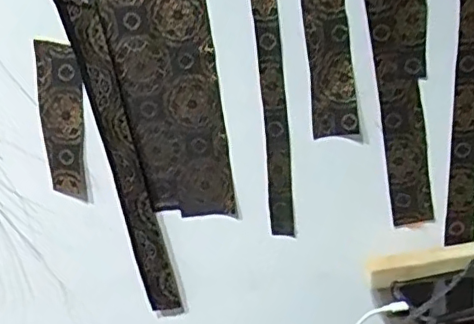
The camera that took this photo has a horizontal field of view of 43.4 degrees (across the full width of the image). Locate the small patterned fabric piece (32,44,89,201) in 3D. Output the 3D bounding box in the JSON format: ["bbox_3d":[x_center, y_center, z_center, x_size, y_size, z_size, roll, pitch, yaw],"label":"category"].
[{"bbox_3d":[-0.190,-0.042,0.655,0.048,0.172,0.011,-1,19,3],"label":"small patterned fabric piece"}]

